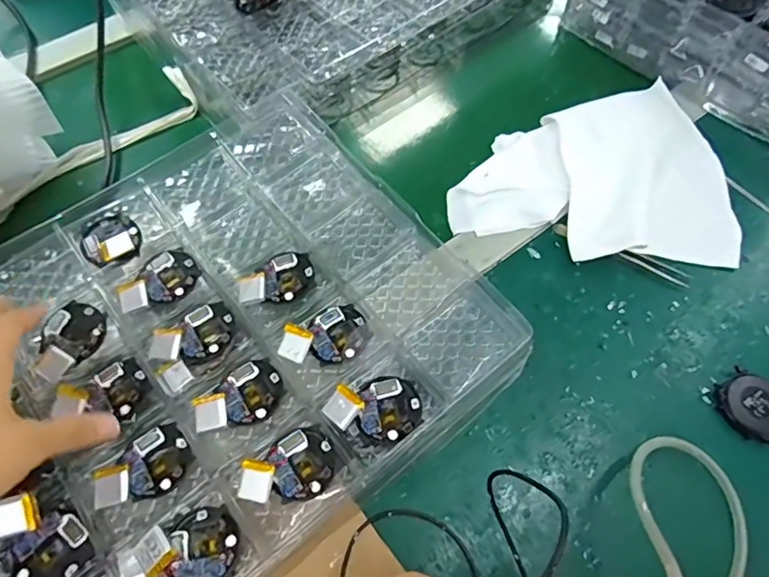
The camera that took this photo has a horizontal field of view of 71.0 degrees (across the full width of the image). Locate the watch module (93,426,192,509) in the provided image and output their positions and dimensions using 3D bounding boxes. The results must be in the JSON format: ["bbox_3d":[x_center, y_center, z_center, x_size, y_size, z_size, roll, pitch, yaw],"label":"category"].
[{"bbox_3d":[-0.147,0.111,0.329,0.058,0.008,0.039,-41,70,-19],"label":"watch module"}]

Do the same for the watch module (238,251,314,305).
[{"bbox_3d":[-0.079,-0.007,0.396,0.057,0.005,0.038,-34,68,-17],"label":"watch module"}]

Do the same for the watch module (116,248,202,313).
[{"bbox_3d":[-0.167,-0.006,0.397,0.057,0.008,0.044,-32,67,-16],"label":"watch module"}]

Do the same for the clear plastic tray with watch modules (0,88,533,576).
[{"bbox_3d":[-0.161,0.052,0.367,0.440,0.033,0.313,-34,69,-16],"label":"clear plastic tray with watch modules"}]

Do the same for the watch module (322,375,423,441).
[{"bbox_3d":[-0.007,0.076,0.347,0.060,0.014,0.040,3,62,1],"label":"watch module"}]

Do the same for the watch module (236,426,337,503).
[{"bbox_3d":[-0.058,0.107,0.330,0.055,0.013,0.041,0,62,-1],"label":"watch module"}]

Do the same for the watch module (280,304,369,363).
[{"bbox_3d":[-0.042,0.032,0.373,0.058,0.008,0.040,-7,63,-5],"label":"watch module"}]

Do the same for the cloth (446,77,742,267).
[{"bbox_3d":[0.185,-0.112,0.478,0.248,0.029,0.183,-2,62,-2],"label":"cloth"}]

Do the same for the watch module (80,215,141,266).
[{"bbox_3d":[-0.209,-0.039,0.409,0.042,0.008,0.044,-11,63,-7],"label":"watch module"}]

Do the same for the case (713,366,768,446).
[{"bbox_3d":[0.268,0.084,0.389,0.044,0.011,0.049,-26,66,-14],"label":"case"}]

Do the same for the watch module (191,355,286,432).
[{"bbox_3d":[-0.095,0.072,0.352,0.058,0.007,0.039,-34,68,-17],"label":"watch module"}]

